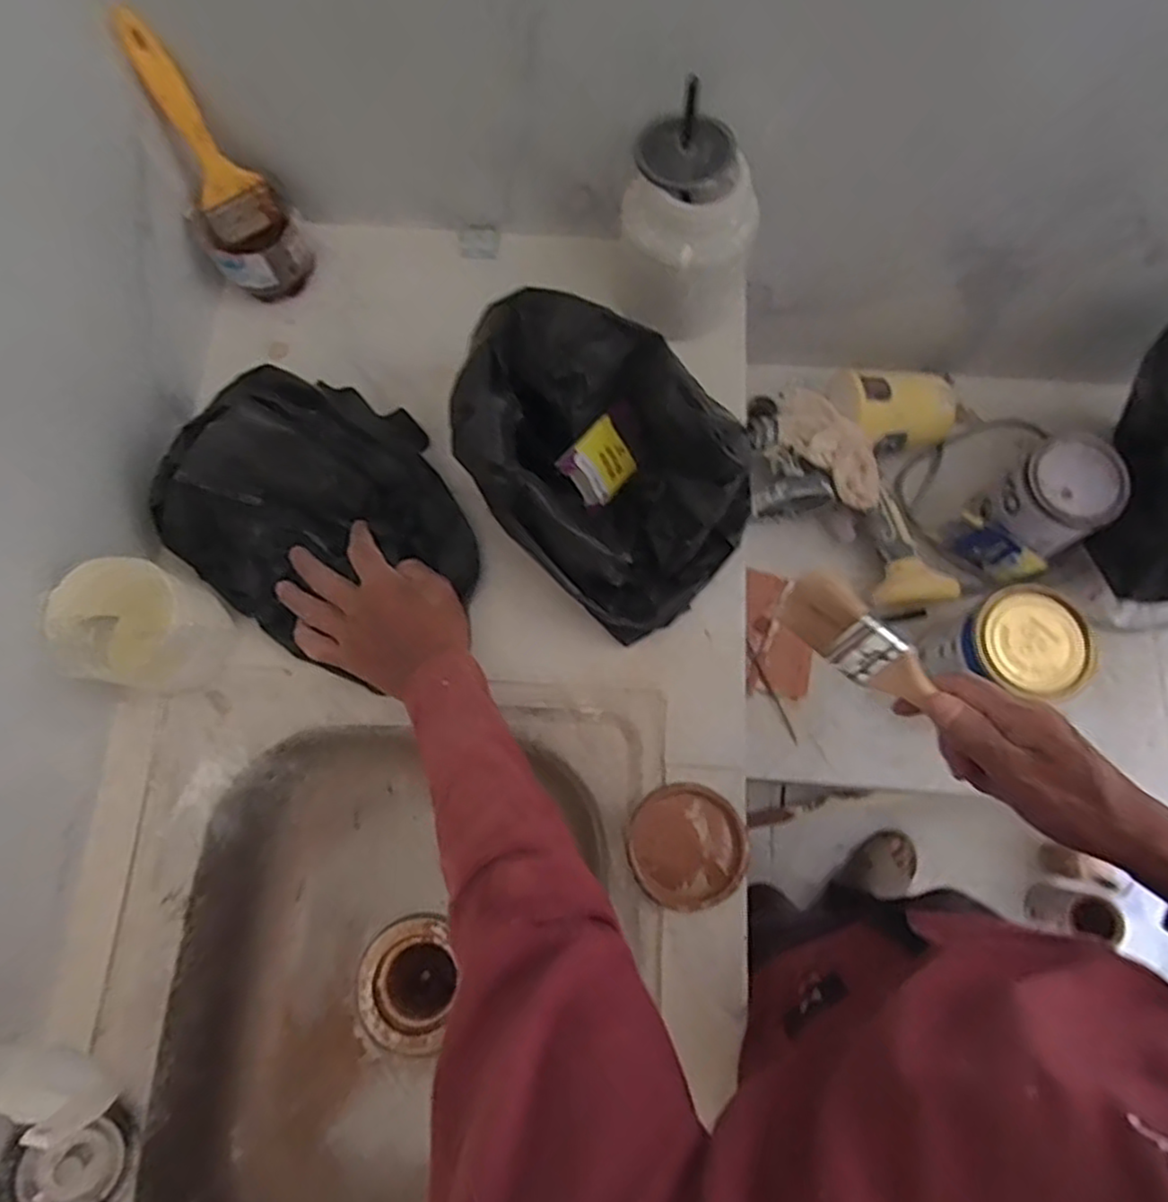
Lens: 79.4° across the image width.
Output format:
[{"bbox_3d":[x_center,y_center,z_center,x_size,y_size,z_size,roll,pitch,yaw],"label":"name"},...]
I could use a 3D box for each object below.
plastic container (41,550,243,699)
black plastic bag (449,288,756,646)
[{"bbox_3d":[-0.325,0.019,0.519,0.091,0.104,0.092,0,72,1],"label":"plastic container"},{"bbox_3d":[0.014,-0.117,0.563,0.249,0.140,0.203,36,76,11],"label":"black plastic bag"}]

